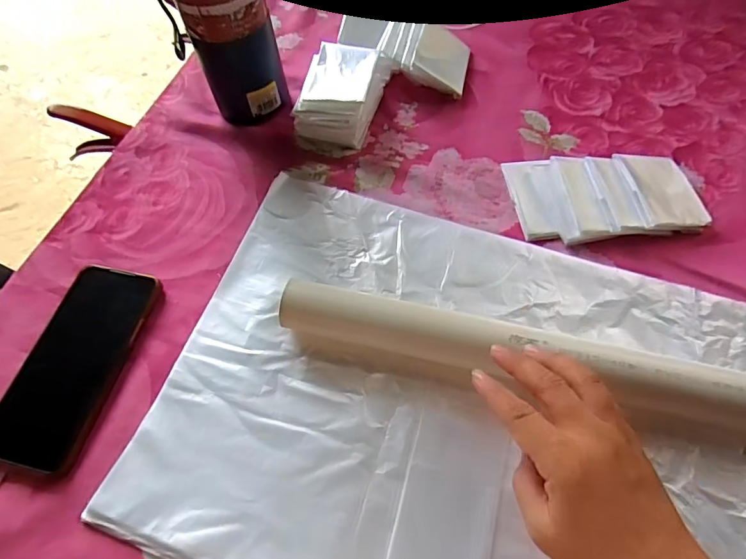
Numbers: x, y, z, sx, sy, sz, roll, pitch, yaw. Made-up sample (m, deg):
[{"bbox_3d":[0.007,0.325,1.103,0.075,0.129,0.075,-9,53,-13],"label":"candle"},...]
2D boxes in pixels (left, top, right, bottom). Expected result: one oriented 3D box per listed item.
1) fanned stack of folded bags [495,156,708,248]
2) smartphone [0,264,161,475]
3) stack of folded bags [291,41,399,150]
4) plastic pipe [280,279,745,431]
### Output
[{"bbox_3d":[0.213,-0.078,0.425,0.164,0.018,0.089,-5,61,0],"label":"fanned stack of folded bags"},{"bbox_3d":[-0.241,0.065,0.378,0.080,0.008,0.164,11,62,9],"label":"smartphone"},{"bbox_3d":[-0.033,-0.193,0.482,0.076,0.043,0.117,17,63,12],"label":"stack of folded bags"},{"bbox_3d":[0.104,0.055,0.331,0.349,0.043,0.041,11,62,12],"label":"plastic pipe"}]

